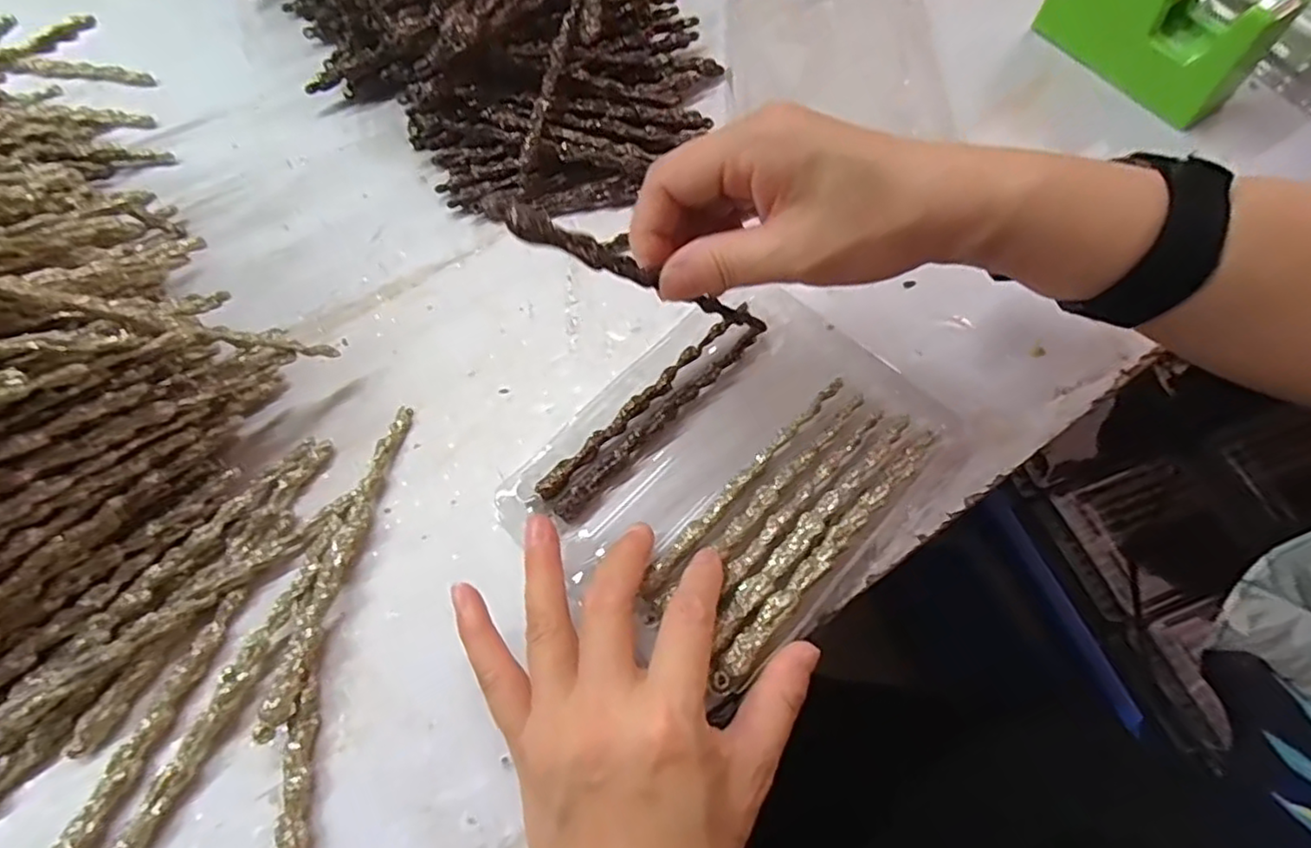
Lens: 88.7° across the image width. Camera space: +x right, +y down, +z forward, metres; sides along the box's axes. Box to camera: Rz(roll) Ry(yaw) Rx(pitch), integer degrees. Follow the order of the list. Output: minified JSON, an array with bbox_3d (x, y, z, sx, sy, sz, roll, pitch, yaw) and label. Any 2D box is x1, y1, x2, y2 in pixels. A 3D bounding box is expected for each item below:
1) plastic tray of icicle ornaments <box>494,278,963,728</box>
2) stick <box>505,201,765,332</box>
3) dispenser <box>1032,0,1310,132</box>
[{"bbox_3d":[0.041,0.018,0.324,0.153,0.031,0.186,42,71,16],"label":"plastic tray of icicle ornaments"},{"bbox_3d":[0.001,-0.058,0.273,0.008,0.147,0.009,-32,62,34],"label":"stick"},{"bbox_3d":[0.326,-0.267,0.435,0.044,0.082,0.130,-32,70,-15],"label":"dispenser"}]

